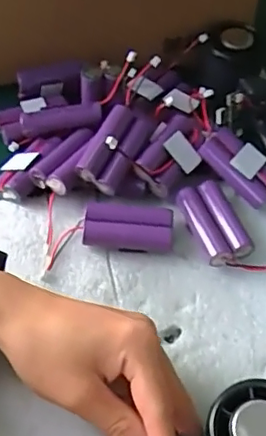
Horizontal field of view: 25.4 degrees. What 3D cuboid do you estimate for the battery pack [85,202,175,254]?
[{"bbox_3d":[-0.003,0.007,0.437,0.064,0.022,0.032,4,51,-1],"label":"battery pack"}]

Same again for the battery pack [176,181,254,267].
[{"bbox_3d":[0.061,0.005,0.444,0.032,0.019,0.067,-16,54,-17],"label":"battery pack"}]

